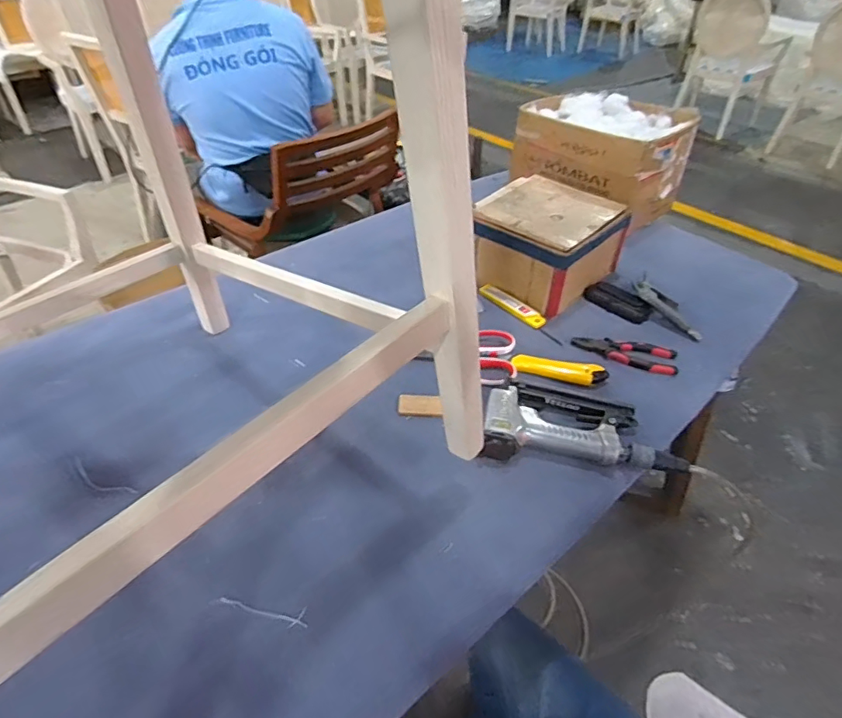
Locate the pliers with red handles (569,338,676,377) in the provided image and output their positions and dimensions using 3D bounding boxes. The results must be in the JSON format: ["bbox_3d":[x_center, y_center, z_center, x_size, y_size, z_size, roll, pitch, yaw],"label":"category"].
[{"bbox_3d":[0.316,-0.013,0.801,0.155,0.019,0.061,10,42,11],"label":"pliers with red handles"}]

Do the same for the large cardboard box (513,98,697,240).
[{"bbox_3d":[0.387,-0.449,1.133,0.268,0.173,0.333,-33,51,-32],"label":"large cardboard box"}]

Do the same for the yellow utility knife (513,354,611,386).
[{"bbox_3d":[0.203,0.014,0.757,0.133,0.014,0.040,10,42,11],"label":"yellow utility knife"}]

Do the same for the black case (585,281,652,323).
[{"bbox_3d":[0.335,-0.096,0.881,0.029,0.039,0.112,-29,49,-30],"label":"black case"}]

